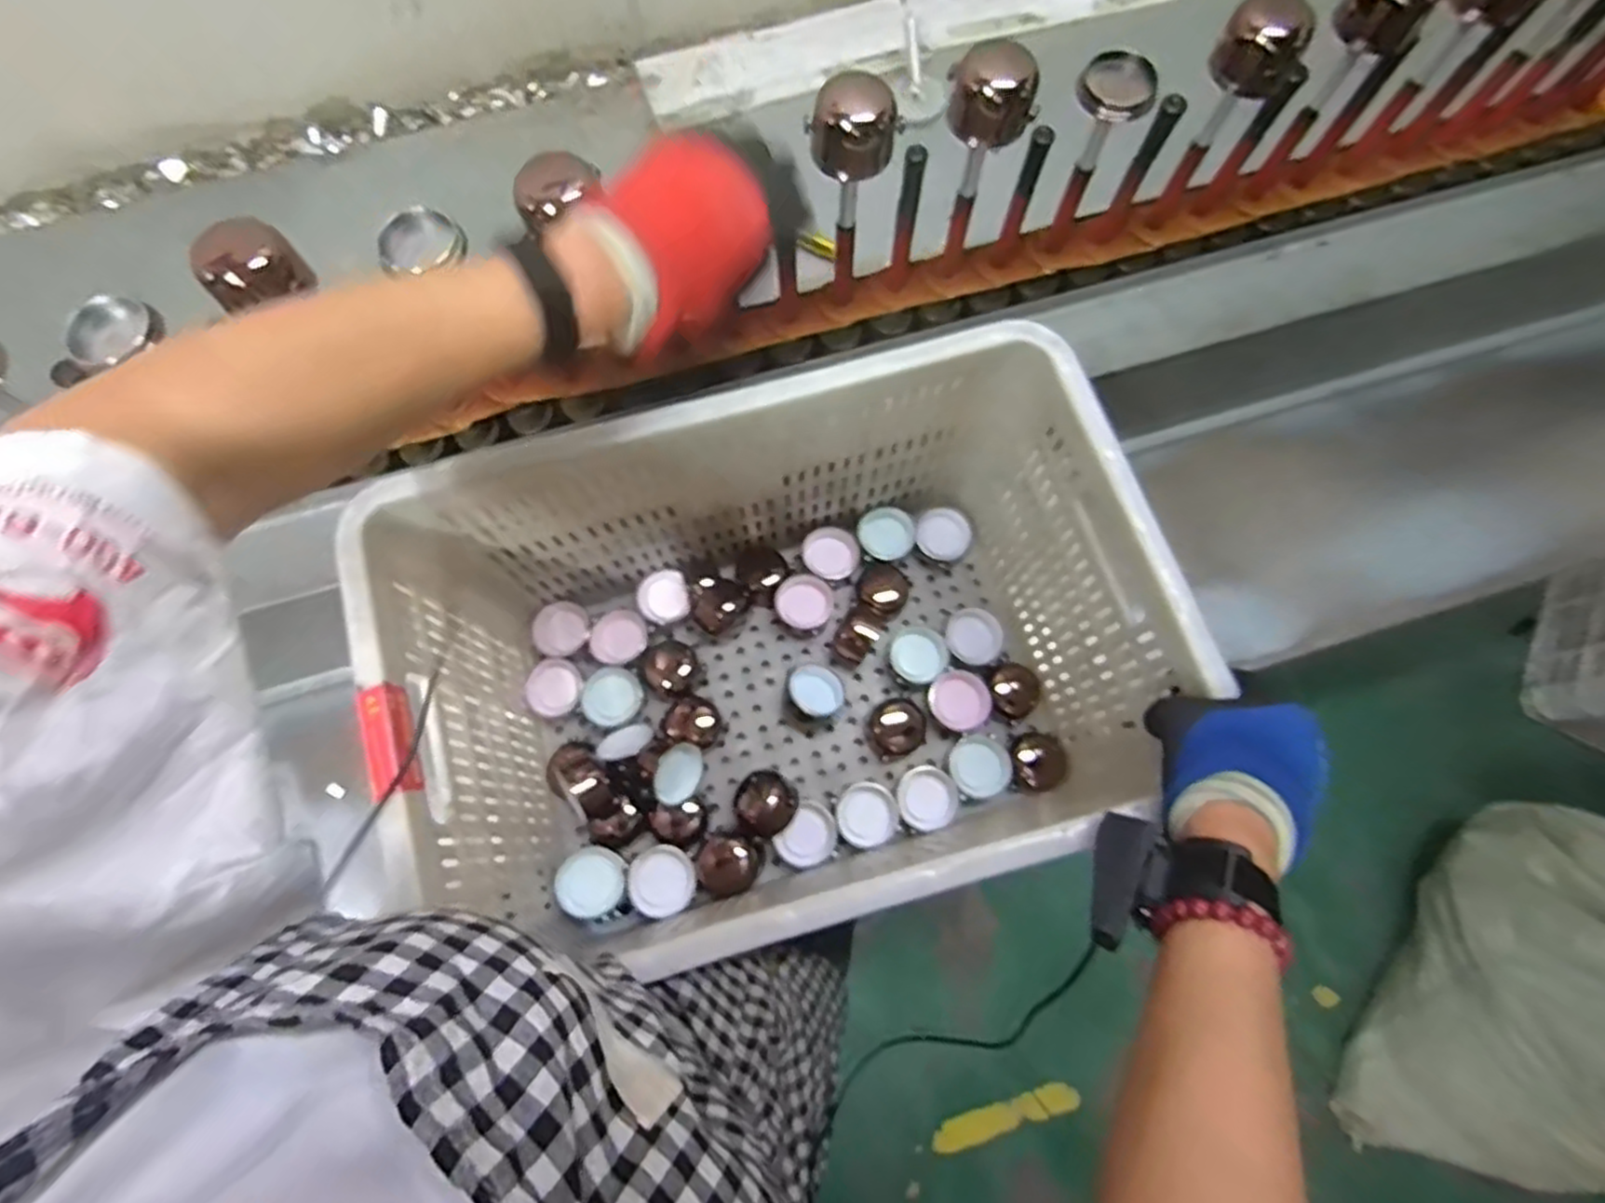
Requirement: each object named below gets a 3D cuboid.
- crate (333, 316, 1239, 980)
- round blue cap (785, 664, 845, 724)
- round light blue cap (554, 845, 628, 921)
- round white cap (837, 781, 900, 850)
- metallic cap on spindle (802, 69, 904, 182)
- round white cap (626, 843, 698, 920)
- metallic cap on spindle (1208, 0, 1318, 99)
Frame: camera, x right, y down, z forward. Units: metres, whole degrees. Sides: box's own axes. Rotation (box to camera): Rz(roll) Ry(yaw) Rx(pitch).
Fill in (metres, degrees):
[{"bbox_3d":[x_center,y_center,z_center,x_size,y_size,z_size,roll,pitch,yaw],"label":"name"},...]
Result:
[{"bbox_3d":[-0.017,0.055,0.619,0.517,0.293,0.332,-15,73,-4],"label":"crate"},{"bbox_3d":[0.011,0.094,0.734,0.056,0.039,0.051,0,73,0],"label":"round blue cap"},{"bbox_3d":[-0.186,0.247,0.654,0.057,0.013,0.057,0,73,0],"label":"round light blue cap"},{"bbox_3d":[0.062,0.204,0.709,0.056,0.025,0.058,0,73,0],"label":"round white cap"},{"bbox_3d":[0.037,-0.331,0.517,0.061,0.044,0.048,12,73,4],"label":"metallic cap on spindle"},{"bbox_3d":[-0.123,0.245,0.652,0.055,0.019,0.059,0,73,0],"label":"round white cap"},{"bbox_3d":[0.331,-0.398,0.532,0.059,0.051,0.042,35,76,10],"label":"metallic cap on spindle"}]

